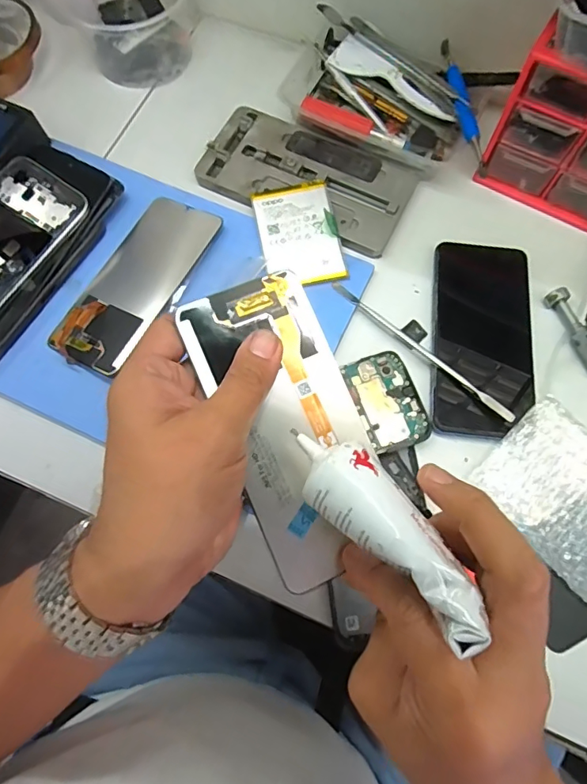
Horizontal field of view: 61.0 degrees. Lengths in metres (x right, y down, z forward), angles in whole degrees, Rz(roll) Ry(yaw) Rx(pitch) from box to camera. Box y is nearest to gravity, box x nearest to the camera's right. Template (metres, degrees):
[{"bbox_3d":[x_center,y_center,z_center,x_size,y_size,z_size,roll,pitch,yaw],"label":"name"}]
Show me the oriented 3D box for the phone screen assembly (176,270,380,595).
[{"bbox_3d":[0.000,0.016,0.259,0.070,0.004,0.154,-22,85,-12],"label":"phone screen assembly"}]

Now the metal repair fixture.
[{"bbox_3d":[0.011,-0.185,0.429,0.175,0.012,0.092,28,75,9],"label":"metal repair fixture"}]

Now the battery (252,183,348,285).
[{"bbox_3d":[0.005,-0.128,0.406,0.061,0.010,0.090,-11,72,-3],"label":"battery"}]

